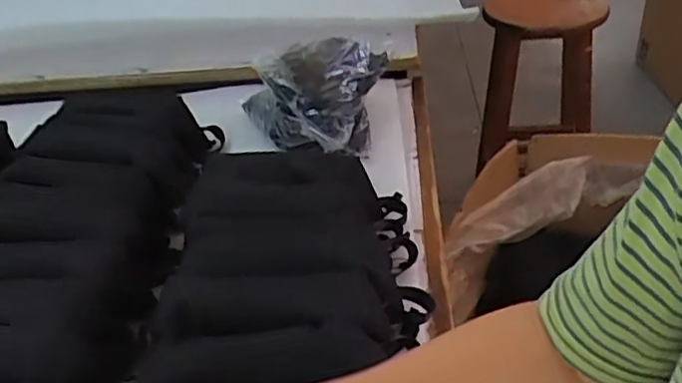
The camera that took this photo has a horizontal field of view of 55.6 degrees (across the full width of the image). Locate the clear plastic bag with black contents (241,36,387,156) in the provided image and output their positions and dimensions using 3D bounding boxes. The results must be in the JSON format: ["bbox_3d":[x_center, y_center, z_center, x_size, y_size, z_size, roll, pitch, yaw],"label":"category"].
[{"bbox_3d":[-0.034,-0.116,0.772,0.180,0.105,0.130,-6,36,1],"label":"clear plastic bag with black contents"}]

